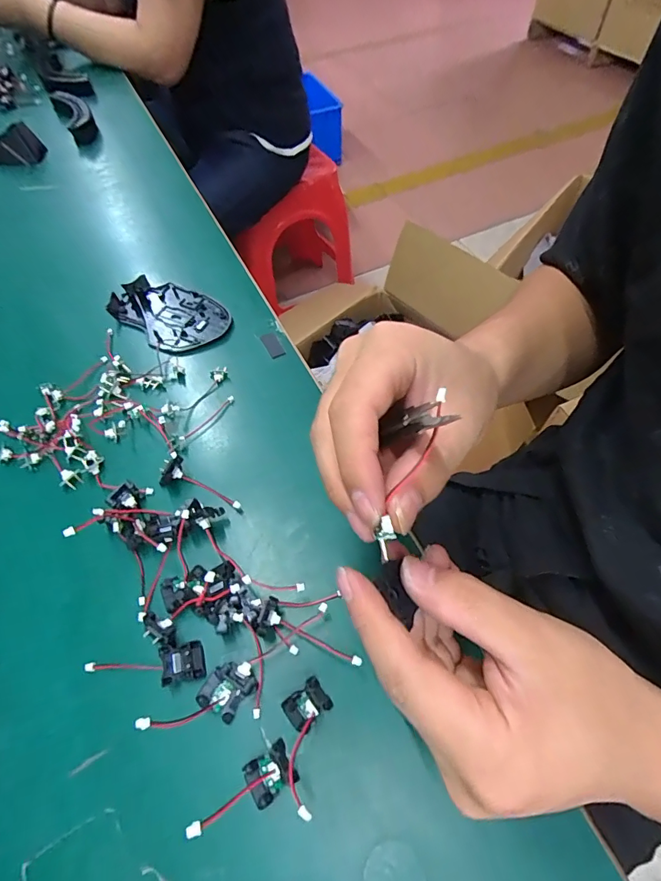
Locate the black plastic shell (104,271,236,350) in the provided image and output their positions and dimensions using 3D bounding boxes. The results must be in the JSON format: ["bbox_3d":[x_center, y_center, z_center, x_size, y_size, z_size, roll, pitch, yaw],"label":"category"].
[{"bbox_3d":[-0.153,-0.123,0.415,0.114,0.013,0.073,35,65,20],"label":"black plastic shell"}]

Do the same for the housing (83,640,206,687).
[{"bbox_3d":[-0.108,0.131,0.250,0.069,0.013,0.020,-9,58,-5],"label":"housing"}]

